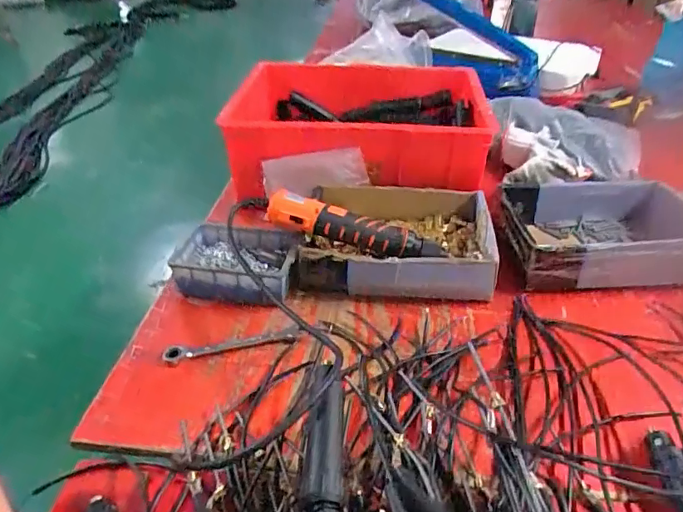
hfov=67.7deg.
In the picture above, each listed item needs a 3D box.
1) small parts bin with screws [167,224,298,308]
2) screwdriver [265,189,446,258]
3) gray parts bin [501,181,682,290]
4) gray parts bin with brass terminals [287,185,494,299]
[{"bbox_3d":[-0.130,0.012,0.646,0.153,0.056,0.105,10,36,14],"label":"small parts bin with screws"},{"bbox_3d":[0.017,-0.034,0.642,0.228,0.047,0.036,16,36,1],"label":"screwdriver"},{"bbox_3d":[0.342,-0.031,0.687,0.253,0.063,0.180,0,35,1],"label":"gray parts bin"},{"bbox_3d":[0.074,-0.020,0.676,0.245,0.063,0.190,8,36,12],"label":"gray parts bin with brass terminals"}]

